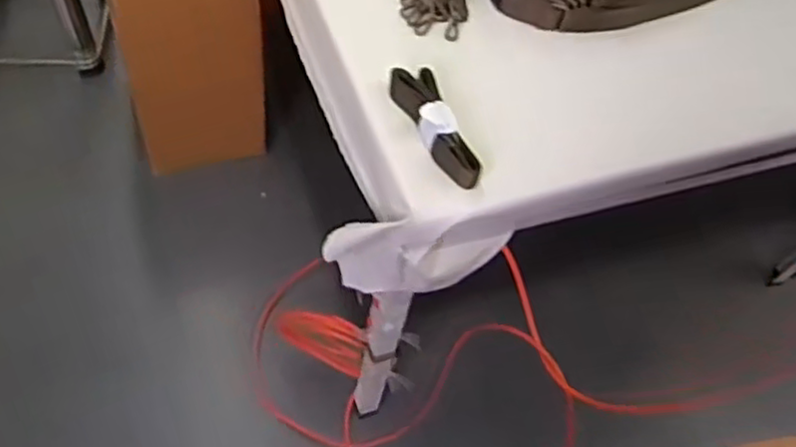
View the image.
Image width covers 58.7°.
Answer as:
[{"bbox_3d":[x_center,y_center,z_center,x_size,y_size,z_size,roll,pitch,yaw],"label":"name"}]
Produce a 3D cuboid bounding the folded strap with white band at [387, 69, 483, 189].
[{"bbox_3d":[0.050,-0.134,0.923,0.052,0.052,0.189,-19,60,-21],"label":"folded strap with white band"}]

